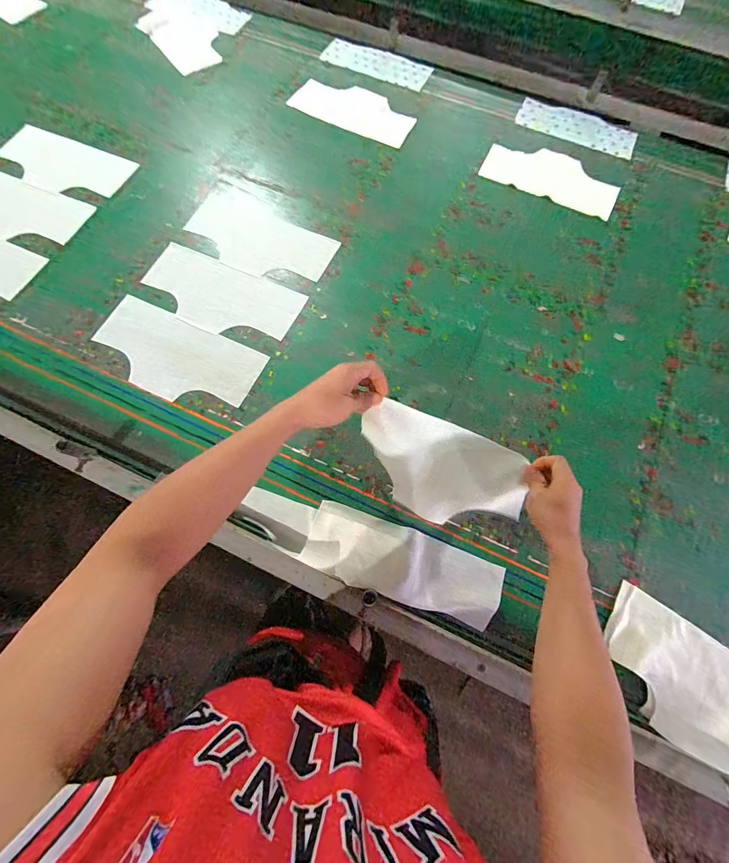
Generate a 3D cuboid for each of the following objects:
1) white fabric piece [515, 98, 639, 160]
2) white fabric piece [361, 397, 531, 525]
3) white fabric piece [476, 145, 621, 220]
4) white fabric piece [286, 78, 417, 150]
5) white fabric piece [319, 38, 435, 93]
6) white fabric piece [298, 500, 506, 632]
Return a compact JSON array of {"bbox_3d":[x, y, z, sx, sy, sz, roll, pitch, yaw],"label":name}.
[{"bbox_3d":[0.520,-0.749,0.918,0.283,0.006,0.135,24,71,6],"label":"white fabric piece"},{"bbox_3d":[0.114,0.062,0.558,0.263,0.027,0.144,21,104,-12],"label":"white fabric piece"},{"bbox_3d":[0.417,-0.575,0.837,0.292,0.006,0.151,26,71,7],"label":"white fabric piece"},{"bbox_3d":[-0.021,-0.814,0.945,0.320,0.009,0.173,28,69,12],"label":"white fabric piece"},{"bbox_3d":[0.037,-0.973,0.992,0.293,0.011,0.124,28,70,11],"label":"white fabric piece"},{"bbox_3d":[0.056,0.199,0.566,0.292,0.020,0.102,19,63,6],"label":"white fabric piece"}]

